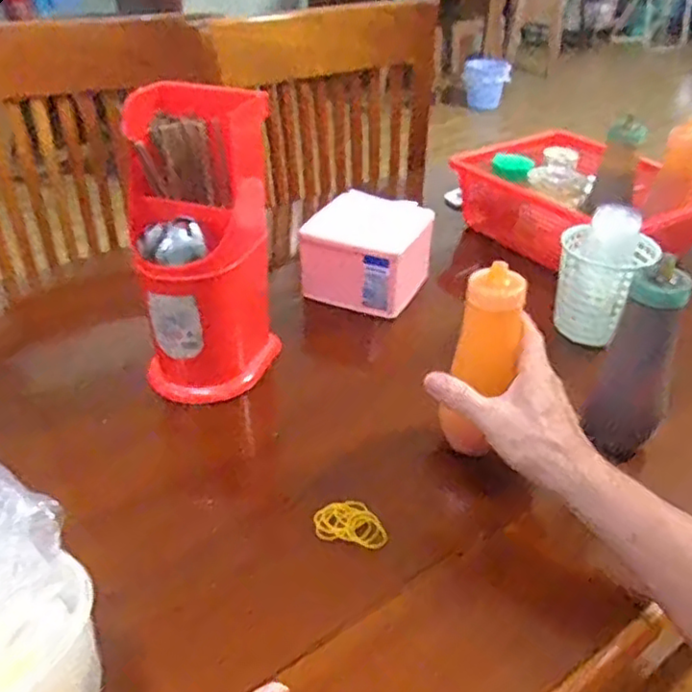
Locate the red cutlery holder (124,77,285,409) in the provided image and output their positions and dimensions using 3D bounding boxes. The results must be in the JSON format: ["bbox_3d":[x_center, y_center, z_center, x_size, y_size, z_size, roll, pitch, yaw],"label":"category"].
[{"bbox_3d":[-0.132,-0.084,0.637,0.132,0.274,0.103,-7,36,-10],"label":"red cutlery holder"}]

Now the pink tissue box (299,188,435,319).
[{"bbox_3d":[0.028,-0.114,0.820,0.134,0.108,0.117,19,39,24],"label":"pink tissue box"}]

